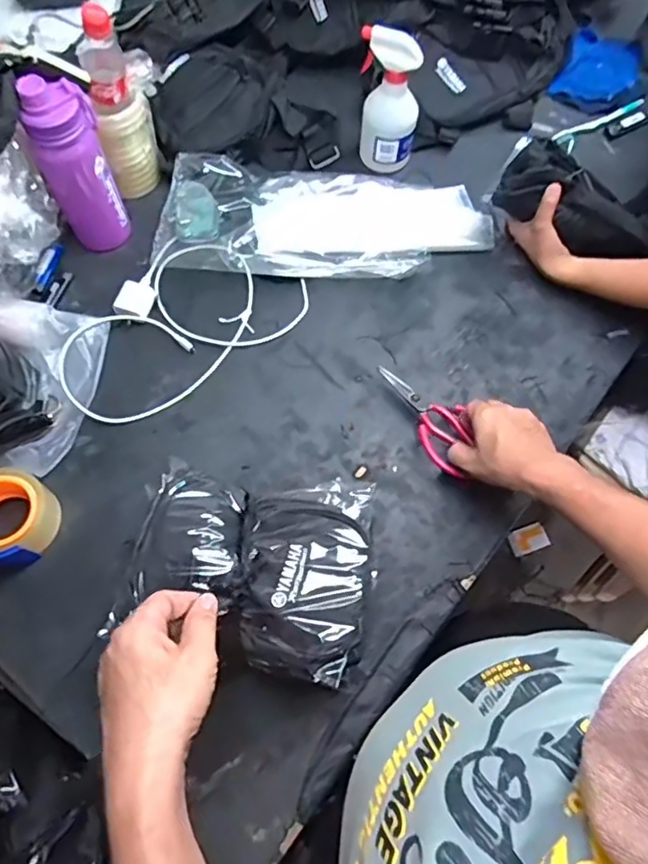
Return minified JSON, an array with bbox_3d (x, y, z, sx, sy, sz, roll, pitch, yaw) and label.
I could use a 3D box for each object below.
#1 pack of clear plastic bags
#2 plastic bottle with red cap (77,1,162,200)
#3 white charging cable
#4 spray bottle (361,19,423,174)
[{"bbox_3d":[0.009,-0.306,0.826,0.474,0.034,0.195,1,69,0],"label":"pack of clear plastic bags"},{"bbox_3d":[-0.267,-0.416,0.732,0.071,0.220,0.071,-4,69,-2],"label":"plastic bottle with red cap"},{"bbox_3d":[-0.185,-0.130,0.755,0.220,0.029,0.302,29,71,10],"label":"white charging cable"},{"bbox_3d":[0.091,-0.462,0.799,0.087,0.163,0.066,6,69,1],"label":"spray bottle"}]

